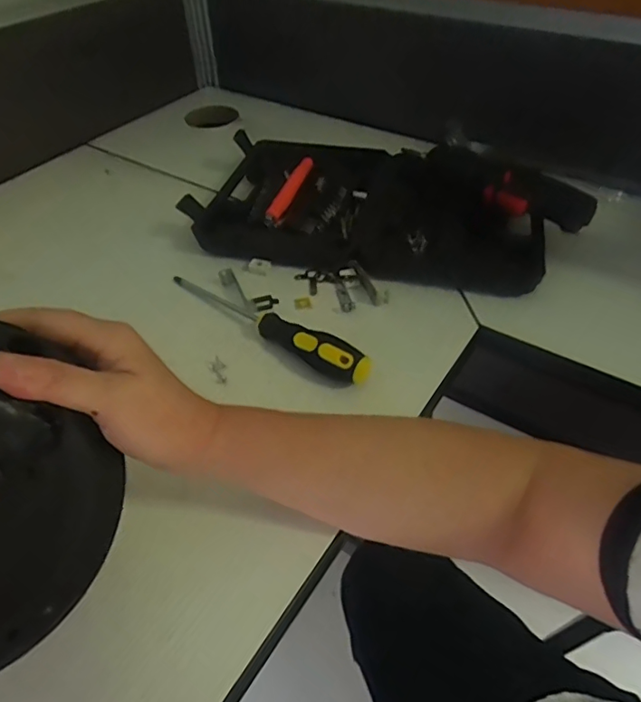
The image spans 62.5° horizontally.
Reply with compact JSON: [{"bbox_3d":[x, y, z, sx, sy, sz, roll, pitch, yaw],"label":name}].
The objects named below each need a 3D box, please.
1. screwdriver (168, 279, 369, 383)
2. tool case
[{"bbox_3d":[-0.051,-0.030,0.453,0.215,0.030,0.023,30,54,27],"label":"screwdriver"},{"bbox_3d":[0.065,-0.160,0.549,0.381,0.065,0.214,14,48,14],"label":"tool case"}]

